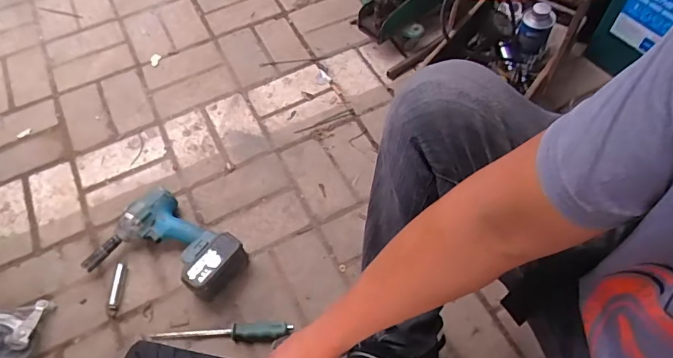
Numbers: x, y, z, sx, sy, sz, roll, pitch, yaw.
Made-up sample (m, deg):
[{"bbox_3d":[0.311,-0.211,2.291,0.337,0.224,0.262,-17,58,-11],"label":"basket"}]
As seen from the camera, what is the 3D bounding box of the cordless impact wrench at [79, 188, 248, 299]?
[{"bbox_3d":[-0.308,0.140,0.840,0.245,0.067,0.193,30,64,21],"label":"cordless impact wrench"}]

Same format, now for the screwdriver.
[{"bbox_3d":[-0.197,0.260,0.793,0.238,0.033,0.033,-2,58,3],"label":"screwdriver"}]

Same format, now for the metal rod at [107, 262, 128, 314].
[{"bbox_3d":[-0.400,0.199,0.843,0.021,0.014,0.089,-1,58,3],"label":"metal rod"}]

